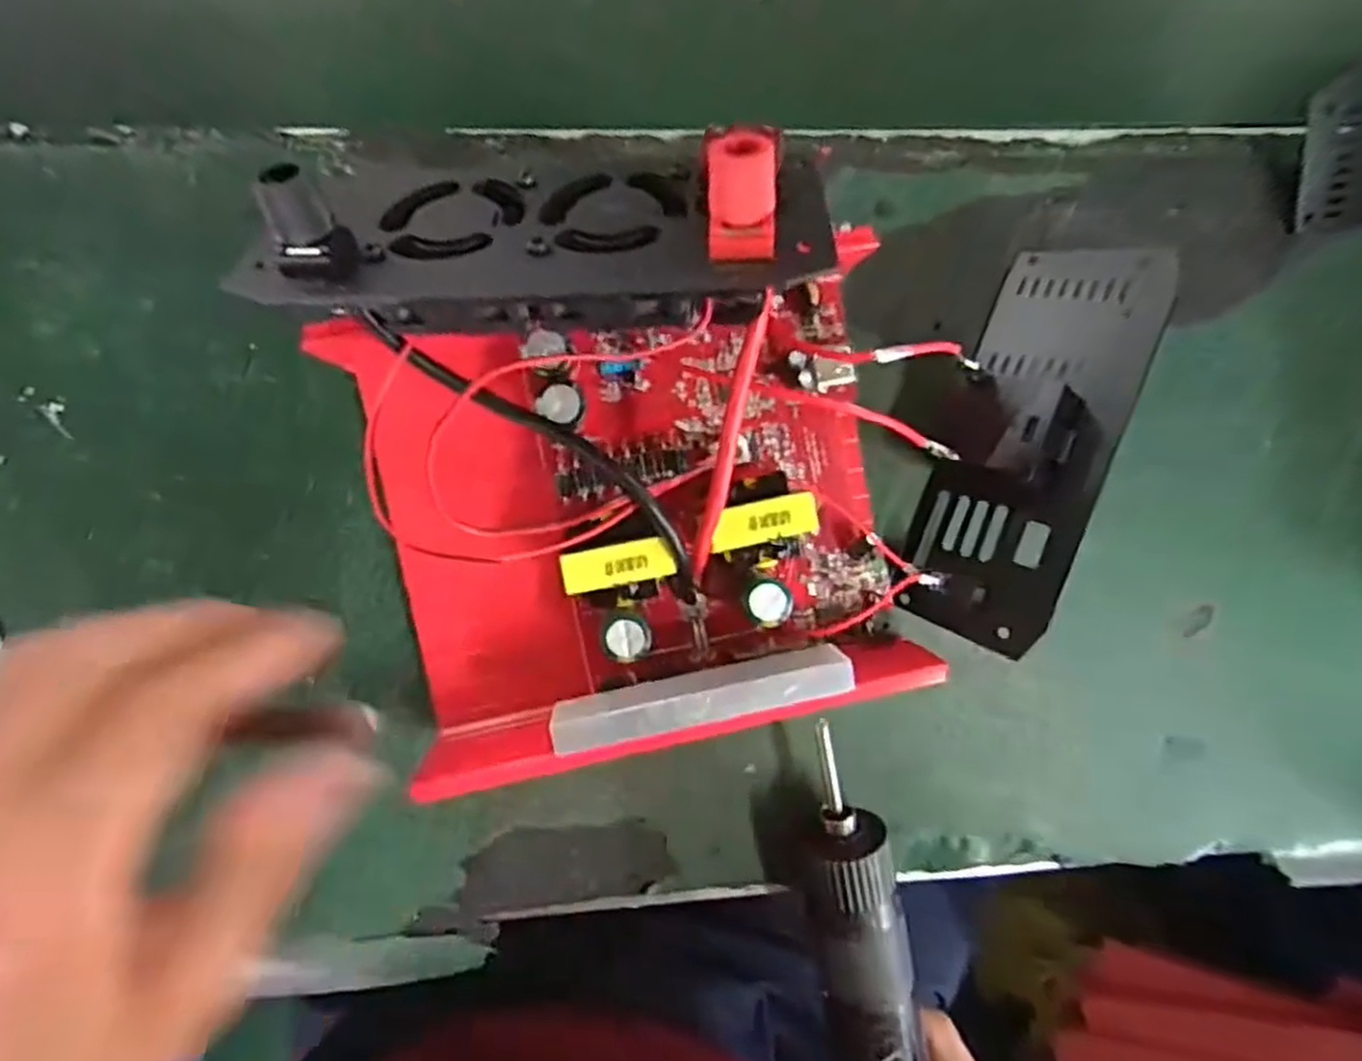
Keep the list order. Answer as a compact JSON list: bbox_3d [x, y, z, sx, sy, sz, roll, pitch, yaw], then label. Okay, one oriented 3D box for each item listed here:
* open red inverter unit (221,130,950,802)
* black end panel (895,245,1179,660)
[{"bbox_3d":[-0.007,-0.013,0.216,0.173,0.096,0.161,-8,95,-4],"label":"open red inverter unit"},{"bbox_3d":[0.114,-0.032,0.254,0.057,0.026,0.139,22,96,41],"label":"black end panel"}]

